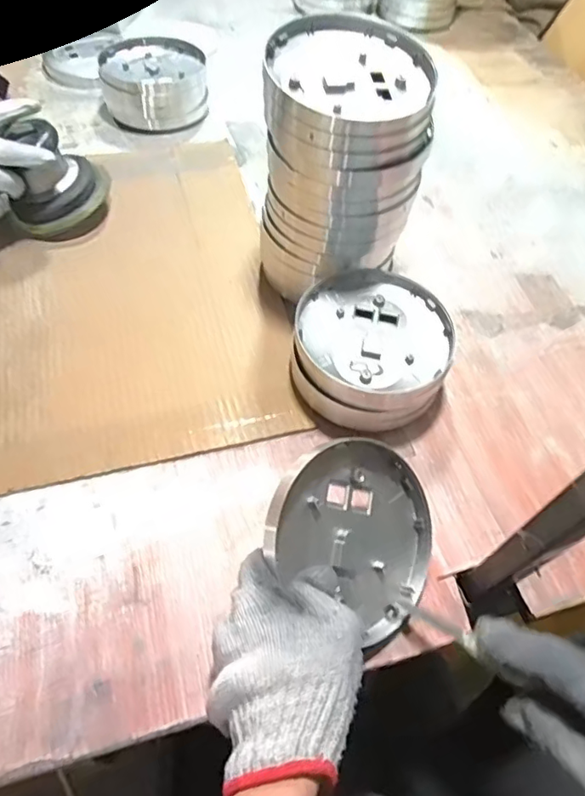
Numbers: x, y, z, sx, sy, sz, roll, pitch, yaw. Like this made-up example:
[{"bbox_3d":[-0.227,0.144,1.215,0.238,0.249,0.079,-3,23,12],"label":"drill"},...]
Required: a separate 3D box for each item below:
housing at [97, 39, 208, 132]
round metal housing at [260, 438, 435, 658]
[{"bbox_3d":[-0.185,-0.431,0.745,0.138,0.056,0.128,1,57,-5],"label":"housing"},{"bbox_3d":[0.049,0.094,0.389,0.133,0.020,0.115,48,61,-12],"label":"round metal housing"}]

